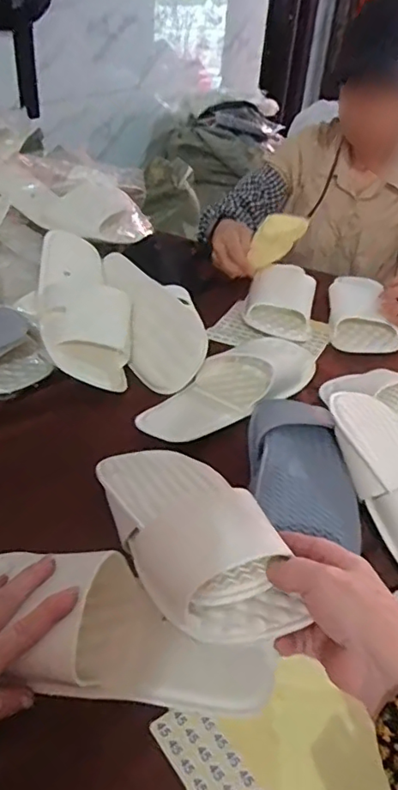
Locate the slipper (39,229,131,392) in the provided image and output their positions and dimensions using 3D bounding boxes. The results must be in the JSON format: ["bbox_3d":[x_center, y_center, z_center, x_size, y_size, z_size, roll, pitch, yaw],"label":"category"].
[{"bbox_3d":[-0.159,-0.123,0.751,0.112,0.052,0.253,-9,60,-18],"label":"slipper"}]

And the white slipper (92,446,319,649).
[{"bbox_3d":[-0.010,0.113,0.458,0.097,0.058,0.257,-14,25,-25],"label":"white slipper"}]

